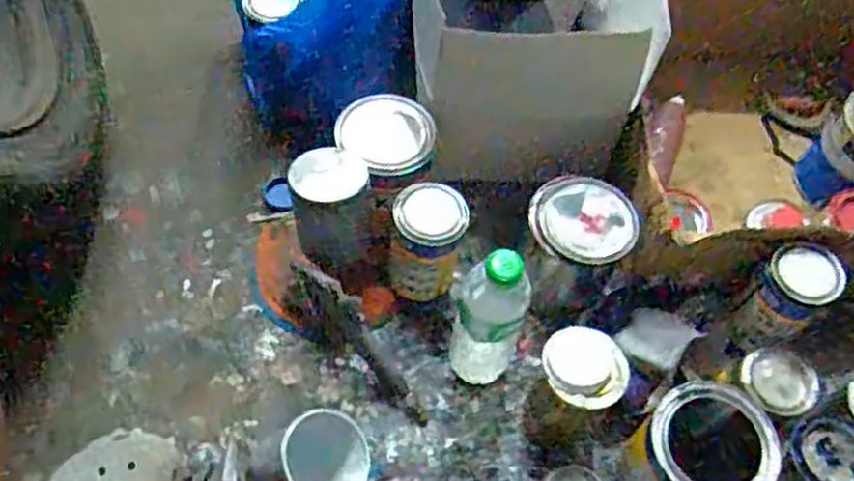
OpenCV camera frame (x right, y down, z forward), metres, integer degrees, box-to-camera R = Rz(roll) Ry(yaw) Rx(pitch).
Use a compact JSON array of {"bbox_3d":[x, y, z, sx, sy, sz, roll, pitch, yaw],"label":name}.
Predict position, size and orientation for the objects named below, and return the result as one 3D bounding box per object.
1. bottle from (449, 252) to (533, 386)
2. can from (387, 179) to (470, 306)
[{"bbox_3d":[0.057,0.079,0.710,0.058,0.218,0.054,2,60,-3],"label":"bottle"},{"bbox_3d":[-0.001,0.002,0.800,0.073,0.116,0.075,2,60,-3],"label":"can"}]

